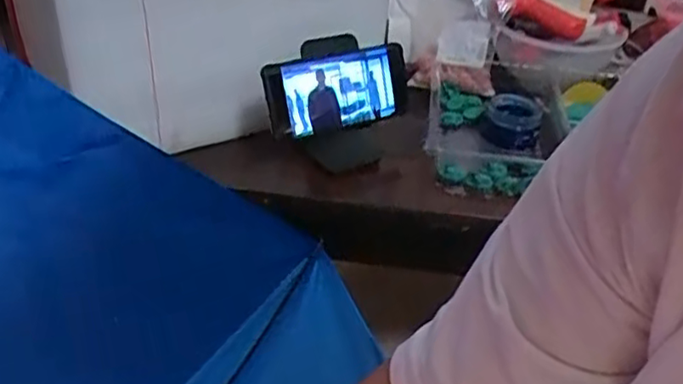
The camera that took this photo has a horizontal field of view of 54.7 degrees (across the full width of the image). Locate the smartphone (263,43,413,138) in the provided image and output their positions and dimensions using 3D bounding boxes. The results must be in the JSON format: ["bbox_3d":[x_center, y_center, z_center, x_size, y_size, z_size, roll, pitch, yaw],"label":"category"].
[{"bbox_3d":[0.000,-0.098,0.641,0.157,0.073,0.015,-15,20,-27],"label":"smartphone"}]

